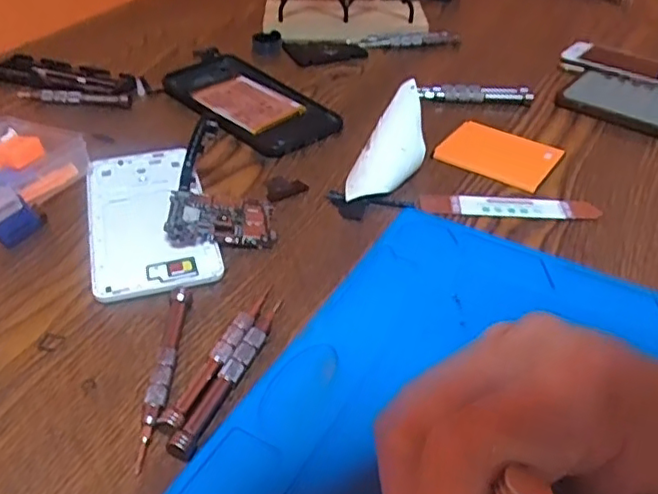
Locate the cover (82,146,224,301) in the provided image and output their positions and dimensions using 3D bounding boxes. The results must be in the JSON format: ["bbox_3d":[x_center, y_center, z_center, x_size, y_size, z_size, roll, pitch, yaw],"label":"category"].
[{"bbox_3d":[-0.116,-0.021,0.396,0.072,0.007,0.147,-11,41,-15],"label":"cover"}]

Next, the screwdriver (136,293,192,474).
[{"bbox_3d":[-0.079,0.059,0.299,0.010,0.010,0.102,0,40,-1],"label":"screwdriver"}]

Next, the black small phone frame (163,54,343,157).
[{"bbox_3d":[-0.070,-0.123,0.519,0.078,0.010,0.168,-30,49,-32],"label":"black small phone frame"}]

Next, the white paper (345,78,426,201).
[{"bbox_3d":[0.045,-0.070,0.431,0.039,0.015,0.091,21,78,22],"label":"white paper"}]

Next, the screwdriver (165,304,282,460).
[{"bbox_3d":[-0.045,0.059,0.301,0.010,0.009,0.100,17,42,18],"label":"screwdriver"}]

